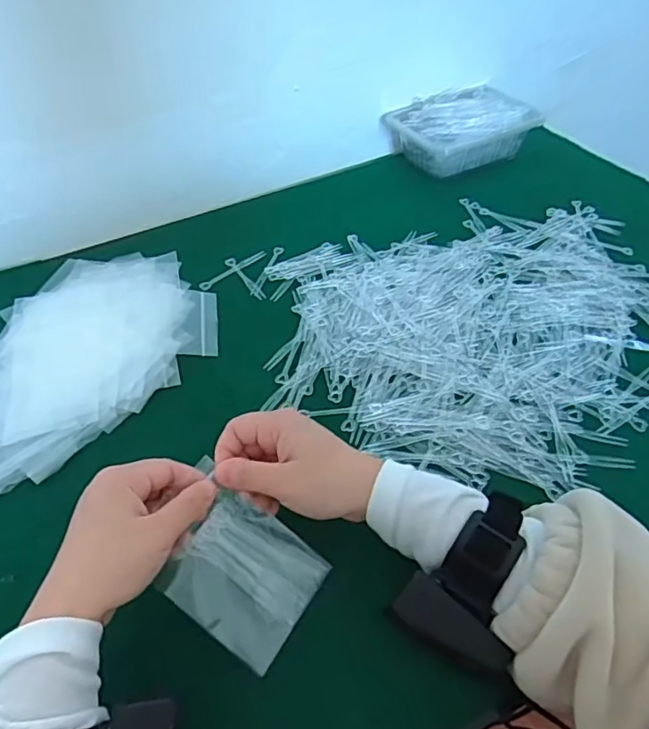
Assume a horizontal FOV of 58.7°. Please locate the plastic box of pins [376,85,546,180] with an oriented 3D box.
[{"bbox_3d":[0.185,-0.313,0.772,0.175,0.065,0.126,-22,50,-17],"label":"plastic box of pins"}]

